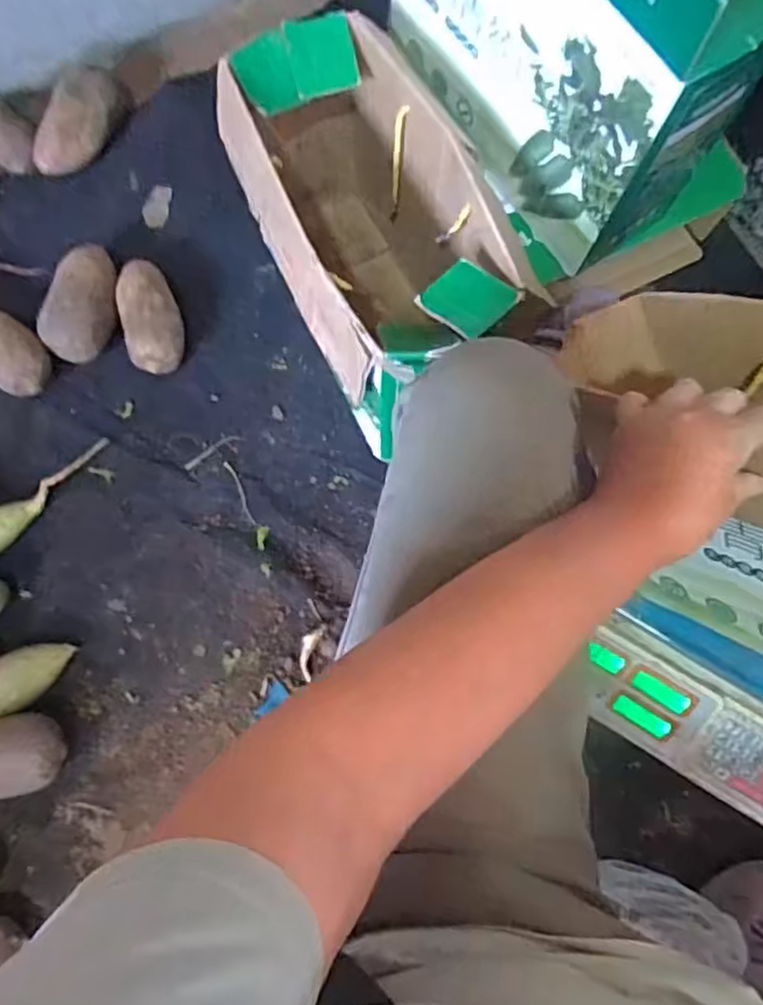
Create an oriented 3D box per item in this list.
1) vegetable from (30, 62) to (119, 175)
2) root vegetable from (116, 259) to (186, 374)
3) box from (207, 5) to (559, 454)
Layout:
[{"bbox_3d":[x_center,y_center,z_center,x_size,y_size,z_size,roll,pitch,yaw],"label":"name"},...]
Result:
[{"bbox_3d":[-0.402,-0.499,0.906,0.052,0.067,0.153,32,96,11],"label":"vegetable"},{"bbox_3d":[-0.280,-0.227,0.842,0.065,0.066,0.142,-16,73,-4],"label":"root vegetable"},{"bbox_3d":[-0.017,-0.269,0.747,0.188,0.273,0.381,-24,74,-6],"label":"box"}]

